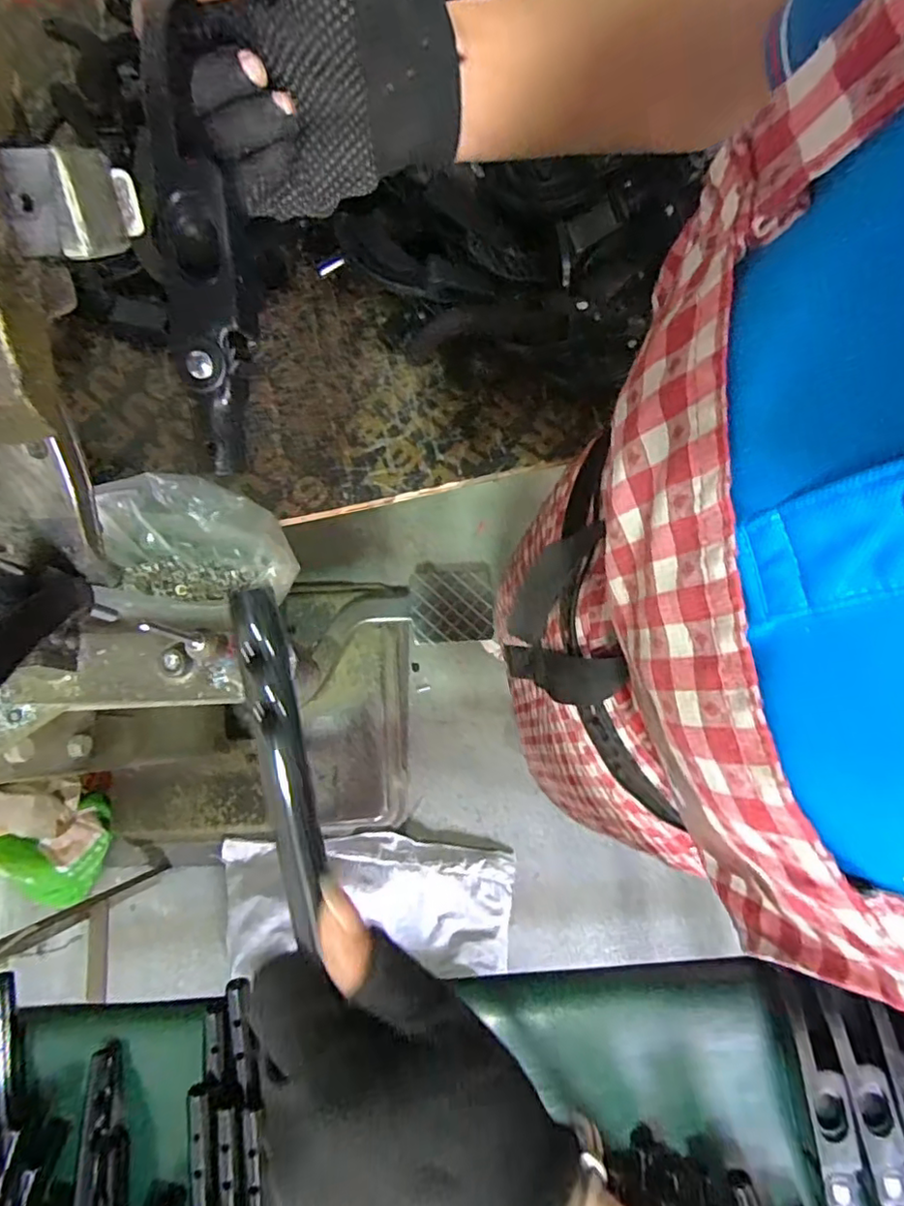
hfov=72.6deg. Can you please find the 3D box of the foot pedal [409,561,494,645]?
[{"bbox_3d":[0.000,0.001,1.158,0.150,0.031,0.144,-5,79,0],"label":"foot pedal"}]

